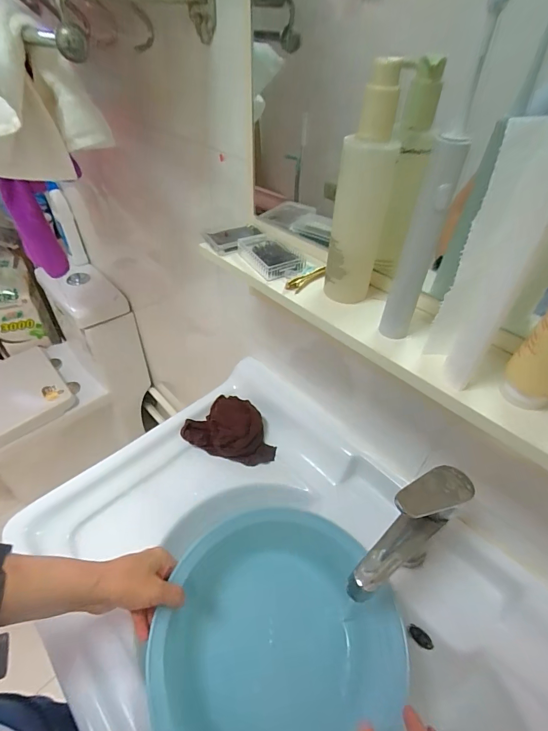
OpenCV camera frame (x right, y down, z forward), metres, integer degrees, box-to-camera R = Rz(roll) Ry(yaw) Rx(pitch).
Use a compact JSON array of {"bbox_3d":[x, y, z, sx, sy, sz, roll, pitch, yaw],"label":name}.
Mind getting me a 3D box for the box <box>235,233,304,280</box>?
[{"bbox_3d":[-0.004,-0.131,0.438,0.054,0.016,0.082,-24,49,-25],"label":"box"}]

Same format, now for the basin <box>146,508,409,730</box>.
[{"bbox_3d":[0.016,0.328,0.456,0.277,0.100,0.309,19,46,18],"label":"basin"}]

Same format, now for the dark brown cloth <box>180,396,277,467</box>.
[{"bbox_3d":[-0.070,0.101,0.622,0.152,0.069,0.092,13,44,11],"label":"dark brown cloth"}]

